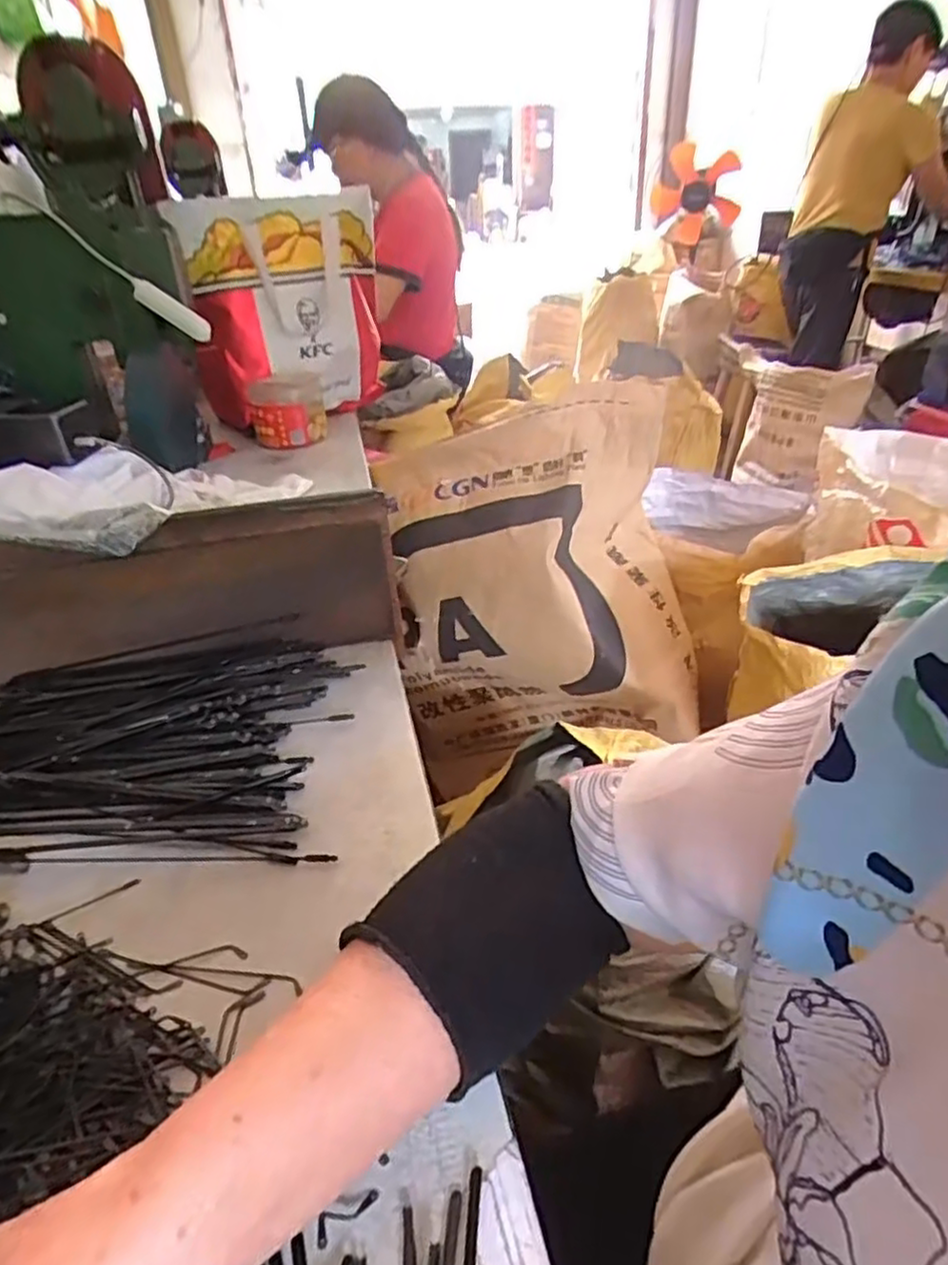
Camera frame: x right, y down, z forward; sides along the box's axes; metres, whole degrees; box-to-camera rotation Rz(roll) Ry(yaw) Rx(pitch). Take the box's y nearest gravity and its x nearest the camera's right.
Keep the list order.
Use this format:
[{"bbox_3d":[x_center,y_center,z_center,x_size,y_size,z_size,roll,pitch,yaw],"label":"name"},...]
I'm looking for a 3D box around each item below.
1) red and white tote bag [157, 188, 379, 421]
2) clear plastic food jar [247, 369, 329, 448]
[{"bbox_3d":[-0.254,-0.437,0.947,0.249,0.265,0.103,-7,33,-7],"label":"red and white tote bag"},{"bbox_3d":[-0.245,-0.295,0.916,0.094,0.085,0.085,-7,33,-8],"label":"clear plastic food jar"}]

